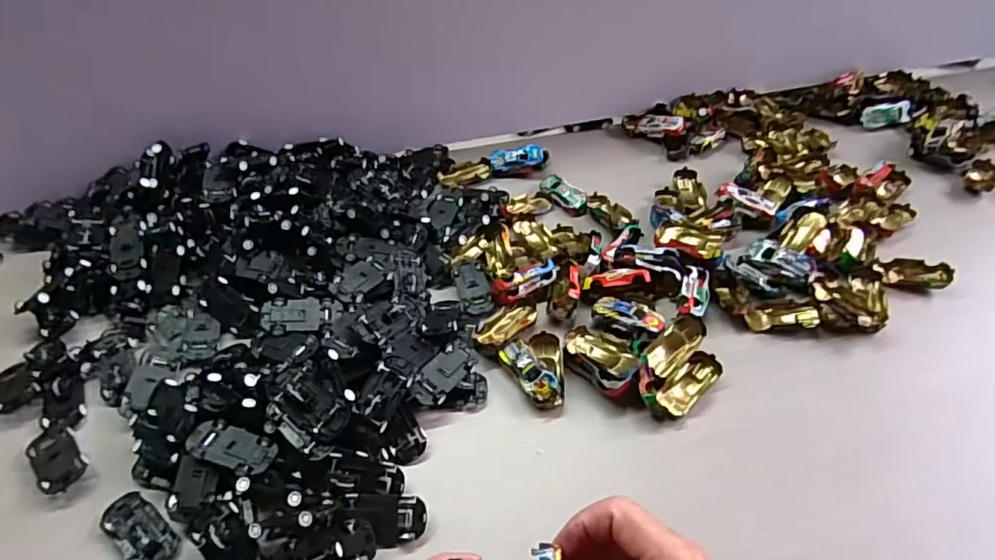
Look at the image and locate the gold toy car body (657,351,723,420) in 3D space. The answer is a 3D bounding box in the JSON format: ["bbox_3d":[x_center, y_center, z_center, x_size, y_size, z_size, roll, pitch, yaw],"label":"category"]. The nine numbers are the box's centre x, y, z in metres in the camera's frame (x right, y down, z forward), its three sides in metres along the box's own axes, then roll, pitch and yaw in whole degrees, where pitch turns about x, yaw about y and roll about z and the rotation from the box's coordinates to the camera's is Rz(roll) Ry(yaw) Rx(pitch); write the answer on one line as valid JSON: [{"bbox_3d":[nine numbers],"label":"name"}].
[{"bbox_3d":[0.155,0.084,0.459,0.064,0.013,0.027,-37,56,-28],"label":"gold toy car body"}]

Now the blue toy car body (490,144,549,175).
[{"bbox_3d":[0.026,-0.141,0.667,0.066,0.024,0.030,-1,47,1],"label":"blue toy car body"}]

